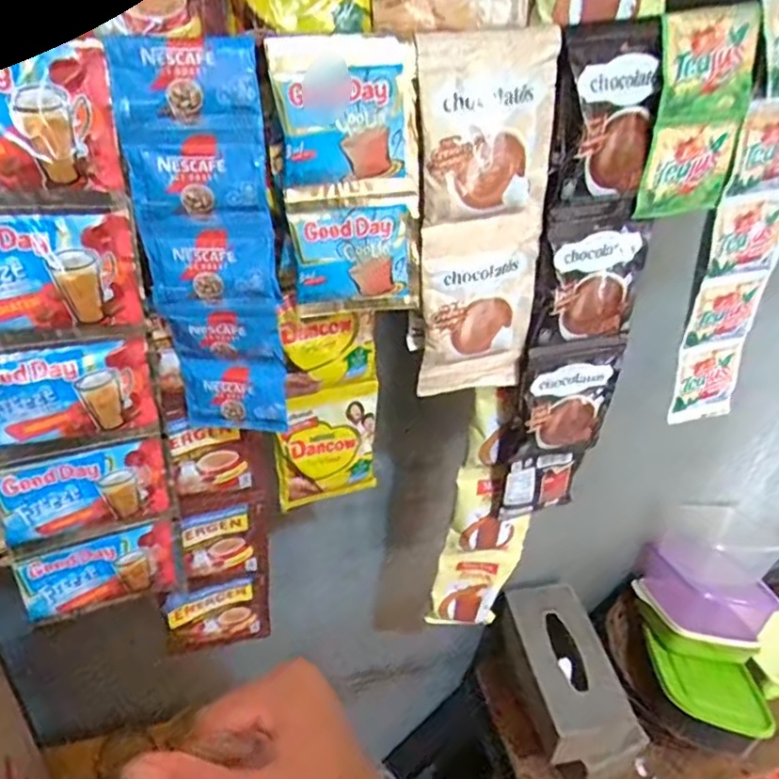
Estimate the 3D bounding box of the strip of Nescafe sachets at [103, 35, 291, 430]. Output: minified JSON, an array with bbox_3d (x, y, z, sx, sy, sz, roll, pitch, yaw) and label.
[{"bbox_3d":[-0.114,-0.082,0.397,0.093,0.248,0.034,-3,35,-15],"label":"strip of Nescafe sachets"}]

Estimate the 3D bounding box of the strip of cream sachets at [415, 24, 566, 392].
[{"bbox_3d":[0.064,-0.111,0.444,0.119,0.253,0.019,-6,36,-19],"label":"strip of cream sachets"}]

